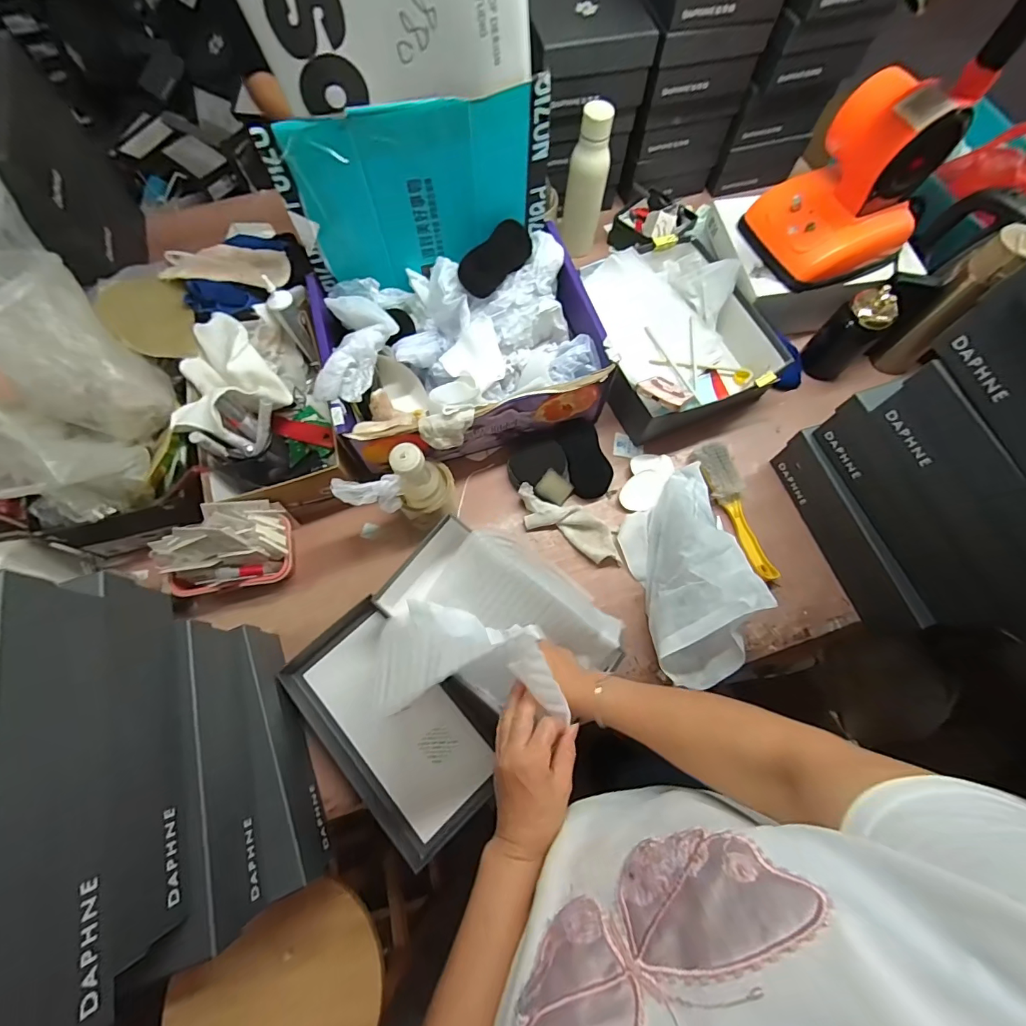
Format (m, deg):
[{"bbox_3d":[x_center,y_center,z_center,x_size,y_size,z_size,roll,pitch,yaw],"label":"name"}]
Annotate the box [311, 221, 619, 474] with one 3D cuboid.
[{"bbox_3d":[-0.081,-0.252,0.706,0.400,0.146,0.306,-19,71,-7],"label":"box"}]

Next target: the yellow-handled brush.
[{"bbox_3d":[0.355,-0.007,0.713,0.056,0.038,0.229,-20,71,-7],"label":"yellow-handled brush"}]

